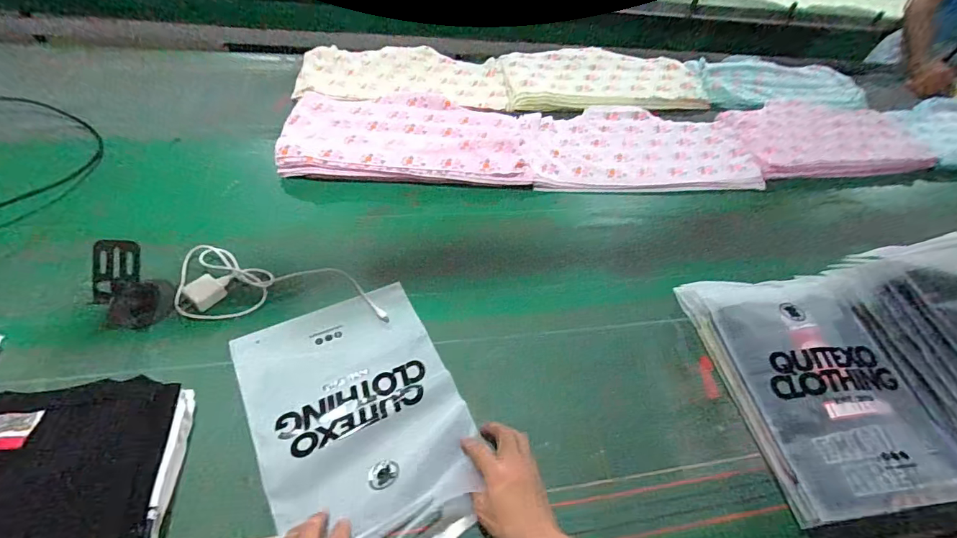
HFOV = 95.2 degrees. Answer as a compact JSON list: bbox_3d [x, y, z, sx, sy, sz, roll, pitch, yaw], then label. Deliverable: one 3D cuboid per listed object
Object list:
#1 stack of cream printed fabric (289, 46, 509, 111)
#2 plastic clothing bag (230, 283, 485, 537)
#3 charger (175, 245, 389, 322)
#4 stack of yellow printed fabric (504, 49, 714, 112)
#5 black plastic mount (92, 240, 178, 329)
[{"bbox_3d":[-0.178,-0.483,1.074,0.480,0.027,0.264,1,53,-7],"label":"stack of cream printed fabric"},{"bbox_3d":[-0.149,0.187,0.563,0.242,0.014,0.355,-21,54,-21],"label":"plastic clothing bag"},{"bbox_3d":[-0.294,0.031,0.650,0.314,0.034,0.108,8,52,-2],"label":"charger"},{"bbox_3d":[0.317,-0.514,1.164,0.553,0.038,0.311,-9,55,-14],"label":"stack of yellow printed fabric"},{"bbox_3d":[-0.474,0.021,0.586,0.075,0.093,0.085,36,56,22],"label":"black plastic mount"}]

